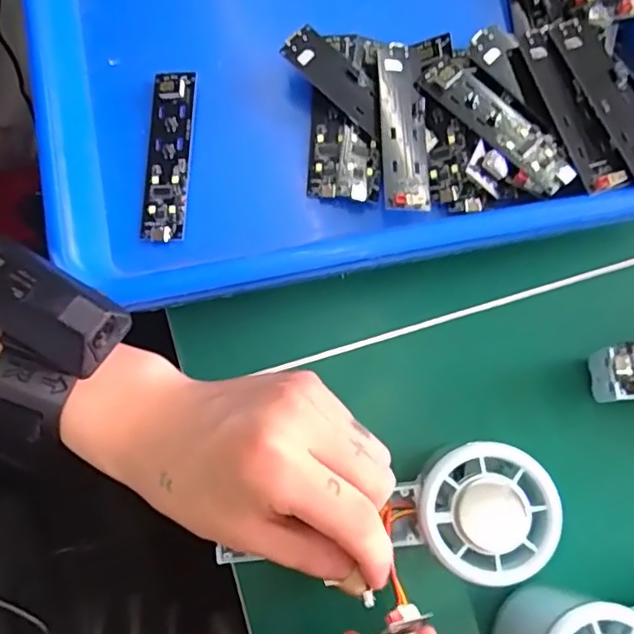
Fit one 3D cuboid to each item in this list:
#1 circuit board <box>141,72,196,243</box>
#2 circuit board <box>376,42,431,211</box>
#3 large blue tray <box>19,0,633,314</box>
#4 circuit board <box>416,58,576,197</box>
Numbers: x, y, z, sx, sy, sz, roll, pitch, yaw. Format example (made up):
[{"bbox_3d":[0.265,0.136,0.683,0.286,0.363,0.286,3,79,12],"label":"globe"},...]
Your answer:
[{"bbox_3d":[-0.077,-0.084,0.301,0.022,0.010,0.090,3,78,-1],"label":"circuit board"},{"bbox_3d":[0.044,-0.098,0.298,0.024,0.009,0.090,-2,78,-2],"label":"circuit board"},{"bbox_3d":[0.019,-0.149,0.320,0.330,0.056,0.251,-10,78,-4],"label":"large blue tray"},{"bbox_3d":[0.093,-0.099,0.299,0.031,0.015,0.090,-39,82,-9],"label":"circuit board"}]

